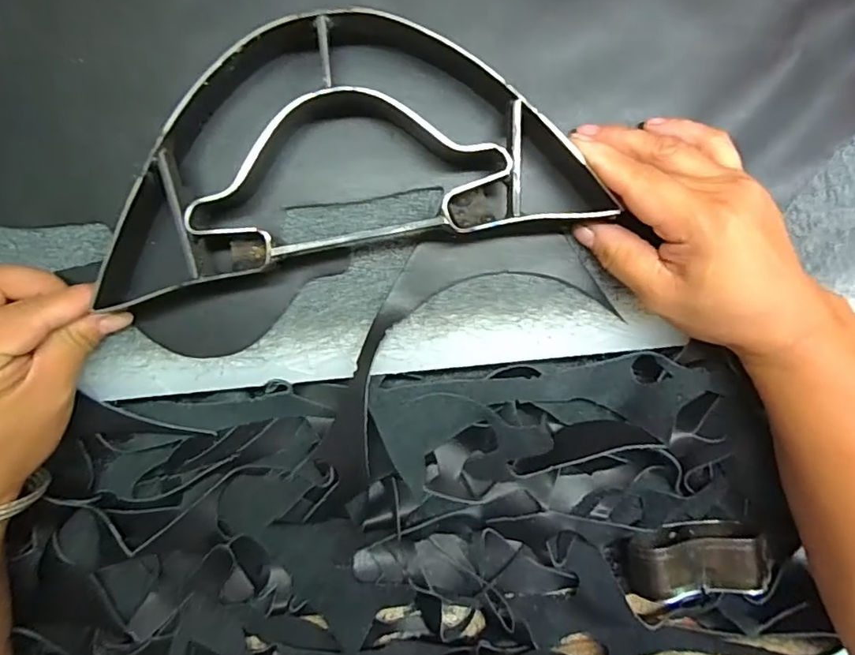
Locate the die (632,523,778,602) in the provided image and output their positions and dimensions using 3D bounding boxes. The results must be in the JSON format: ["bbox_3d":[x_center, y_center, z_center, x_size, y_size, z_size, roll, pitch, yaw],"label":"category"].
[{"bbox_3d":[0.162,0.141,0.325,0.076,0.030,0.040,-5,98,-3],"label":"die"}]

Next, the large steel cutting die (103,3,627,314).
[{"bbox_3d":[-0.043,-0.094,0.279,0.252,0.043,0.120,-11,98,-2],"label":"large steel cutting die"}]

